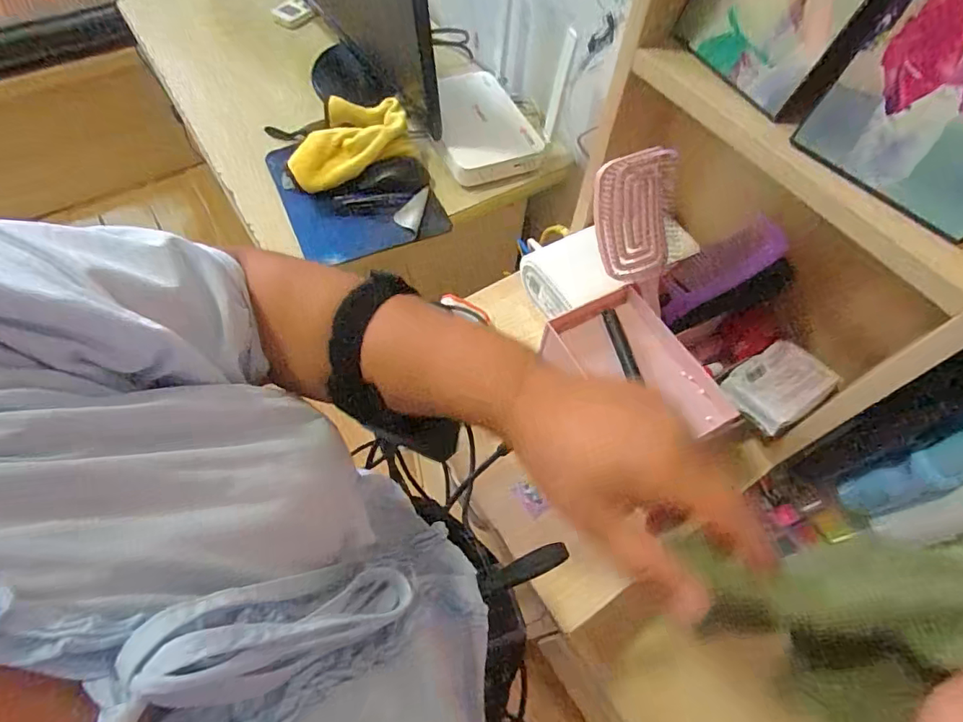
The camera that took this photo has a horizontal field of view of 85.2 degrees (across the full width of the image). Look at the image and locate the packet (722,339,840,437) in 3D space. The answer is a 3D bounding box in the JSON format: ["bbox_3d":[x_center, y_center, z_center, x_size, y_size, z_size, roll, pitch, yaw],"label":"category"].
[{"bbox_3d":[0.295,0.022,0.520,0.089,0.032,0.072,-30,65,-19],"label":"packet"}]

